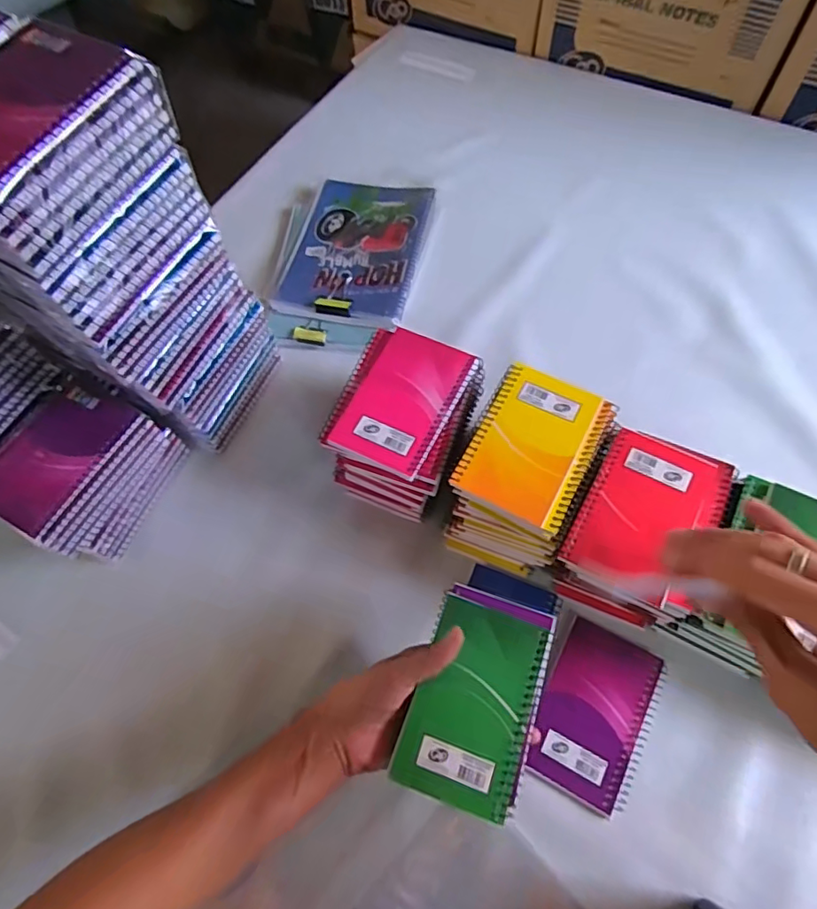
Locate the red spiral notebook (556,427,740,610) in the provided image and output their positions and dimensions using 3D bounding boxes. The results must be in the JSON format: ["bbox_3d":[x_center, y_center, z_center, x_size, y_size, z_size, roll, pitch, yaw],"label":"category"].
[{"bbox_3d":[0.192,0.047,0.438,0.097,0.011,0.132,26,68,15],"label":"red spiral notebook"}]

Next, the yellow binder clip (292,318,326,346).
[{"bbox_3d":[-0.111,-0.140,0.633,0.036,0.011,0.027,6,64,6],"label":"yellow binder clip"}]

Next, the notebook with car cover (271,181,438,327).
[{"bbox_3d":[-0.060,-0.259,0.678,0.155,0.012,0.231,11,65,8],"label":"notebook with car cover"}]

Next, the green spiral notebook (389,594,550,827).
[{"bbox_3d":[0.047,0.173,0.388,0.078,0.009,0.127,17,66,11],"label":"green spiral notebook"}]

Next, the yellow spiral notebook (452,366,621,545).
[{"bbox_3d":[0.103,-0.008,0.458,0.097,0.014,0.128,26,68,15],"label":"yellow spiral notebook"}]

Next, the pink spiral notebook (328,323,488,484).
[{"bbox_3d":[-0.002,-0.048,0.484,0.084,0.011,0.130,25,68,14],"label":"pink spiral notebook"}]

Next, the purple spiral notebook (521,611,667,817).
[{"bbox_3d":[0.157,0.217,0.465,0.085,0.010,0.130,25,68,14],"label":"purple spiral notebook"}]

